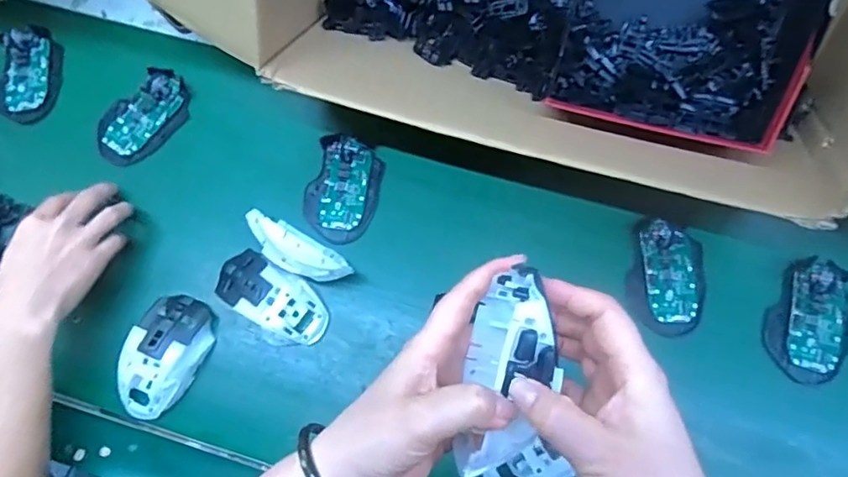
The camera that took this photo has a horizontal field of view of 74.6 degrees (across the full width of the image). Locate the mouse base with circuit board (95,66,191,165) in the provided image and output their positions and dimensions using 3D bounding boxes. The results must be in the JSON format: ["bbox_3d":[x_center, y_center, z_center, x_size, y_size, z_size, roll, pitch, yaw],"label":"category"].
[{"bbox_3d":[-0.305,-0.132,0.603,0.067,0.017,0.113,43,81,10],"label":"mouse base with circuit board"}]

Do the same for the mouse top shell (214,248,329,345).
[{"bbox_3d":[-0.148,0.058,0.538,0.116,0.034,0.063,41,81,9],"label":"mouse top shell"}]

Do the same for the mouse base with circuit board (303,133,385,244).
[{"bbox_3d":[-0.084,-0.051,0.576,0.072,0.015,0.107,16,77,5],"label":"mouse base with circuit board"}]

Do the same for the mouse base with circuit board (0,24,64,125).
[{"bbox_3d":[-0.445,-0.185,0.621,0.065,0.015,0.115,-2,77,0],"label":"mouse base with circuit board"}]

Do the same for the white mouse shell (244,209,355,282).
[{"bbox_3d":[-0.121,0.013,0.533,0.101,0.064,0.041,30,79,7],"label":"white mouse shell"}]

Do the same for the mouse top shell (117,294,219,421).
[{"bbox_3d":[-0.245,0.113,0.526,0.064,0.036,0.116,16,77,5],"label":"mouse top shell"}]

